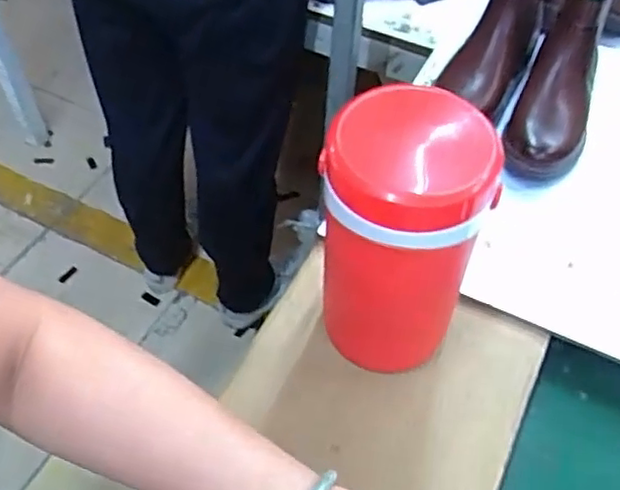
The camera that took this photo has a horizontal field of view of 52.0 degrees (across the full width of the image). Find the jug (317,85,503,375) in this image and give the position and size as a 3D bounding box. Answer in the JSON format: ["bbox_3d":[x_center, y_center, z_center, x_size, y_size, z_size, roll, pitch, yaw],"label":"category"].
[{"bbox_3d":[0.067,0.001,0.512,0.118,0.225,0.108,14,53,9],"label":"jug"}]

